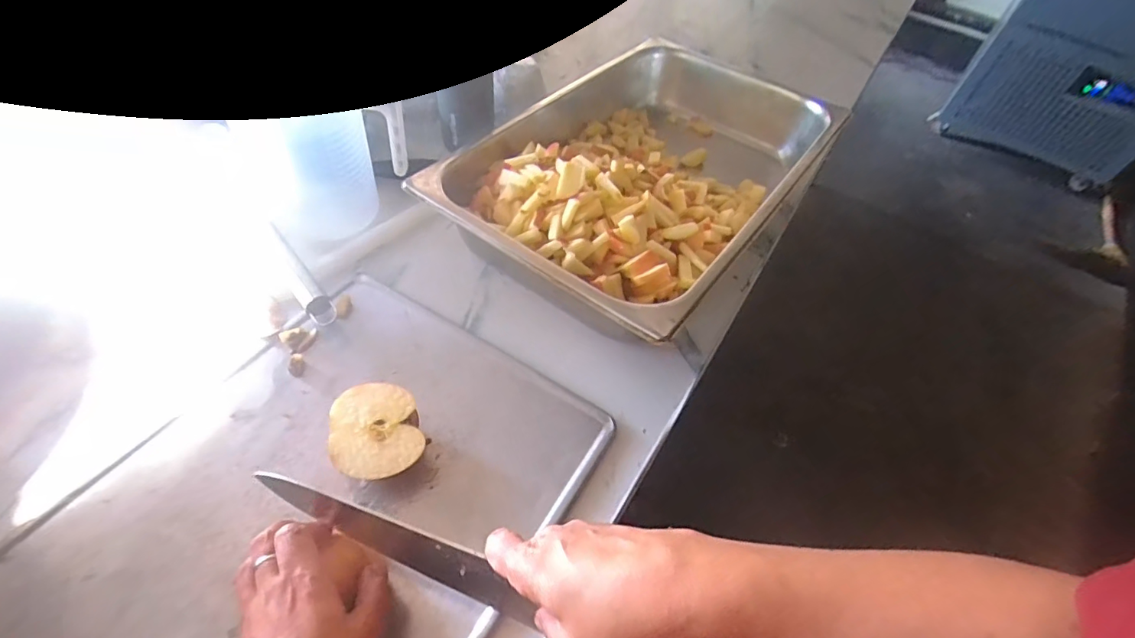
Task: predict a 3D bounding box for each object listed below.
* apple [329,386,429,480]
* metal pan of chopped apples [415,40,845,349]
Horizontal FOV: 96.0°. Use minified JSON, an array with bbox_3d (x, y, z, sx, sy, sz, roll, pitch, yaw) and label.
[{"bbox_3d":[-0.158,0.098,0.428,0.068,0.041,0.079,-16,55,-17],"label":"apple"},{"bbox_3d":[0.099,-0.184,0.635,0.319,0.109,0.490,33,56,19],"label":"metal pan of chopped apples"}]

